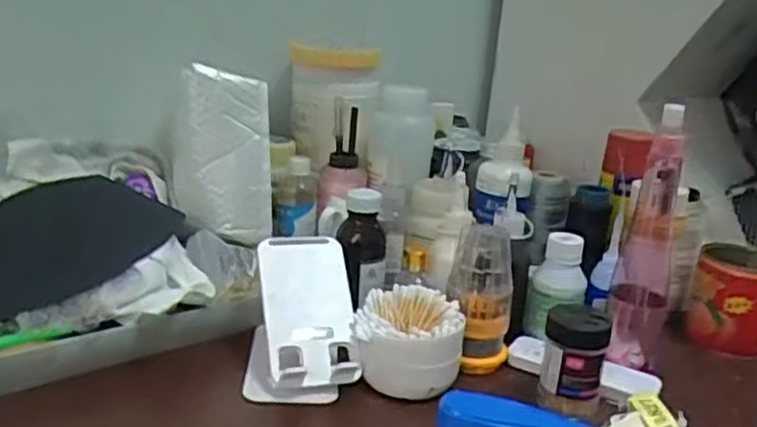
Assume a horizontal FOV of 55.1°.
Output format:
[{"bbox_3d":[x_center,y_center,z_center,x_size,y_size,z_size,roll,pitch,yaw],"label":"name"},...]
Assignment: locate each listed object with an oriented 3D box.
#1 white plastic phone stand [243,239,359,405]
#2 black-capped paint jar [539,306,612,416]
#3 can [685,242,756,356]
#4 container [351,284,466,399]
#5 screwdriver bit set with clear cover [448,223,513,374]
[{"bbox_3d":[-0.059,0.080,0.553,0.081,0.089,0.105,0,18,-12],"label":"white plastic phone stand"},{"bbox_3d":[0.142,0.108,0.532,0.045,0.078,0.037,9,18,13],"label":"black-capped paint jar"},{"bbox_3d":[0.327,0.077,0.664,0.076,0.078,0.084,15,20,29],"label":"can"},{"bbox_3d":[0.021,0.098,0.551,0.083,0.065,0.069,6,18,6],"label":"container"},{"bbox_3d":[0.081,0.067,0.576,0.055,0.113,0.043,6,18,6],"label":"screwdriver bit set with clear cover"}]

